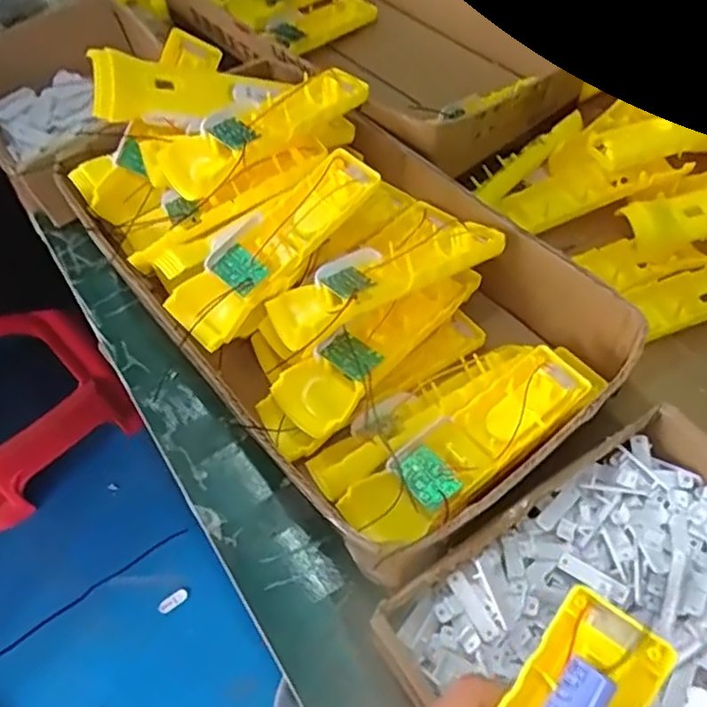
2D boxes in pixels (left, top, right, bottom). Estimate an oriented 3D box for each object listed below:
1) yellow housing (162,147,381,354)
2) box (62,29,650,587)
[{"bbox_3d":[-0.052,-0.076,0.433,0.053,0.043,0.167,38,66,26],"label":"yellow housing"},{"bbox_3d":[-0.021,-0.067,0.460,0.218,0.144,0.404,-34,60,-18],"label":"box"}]

